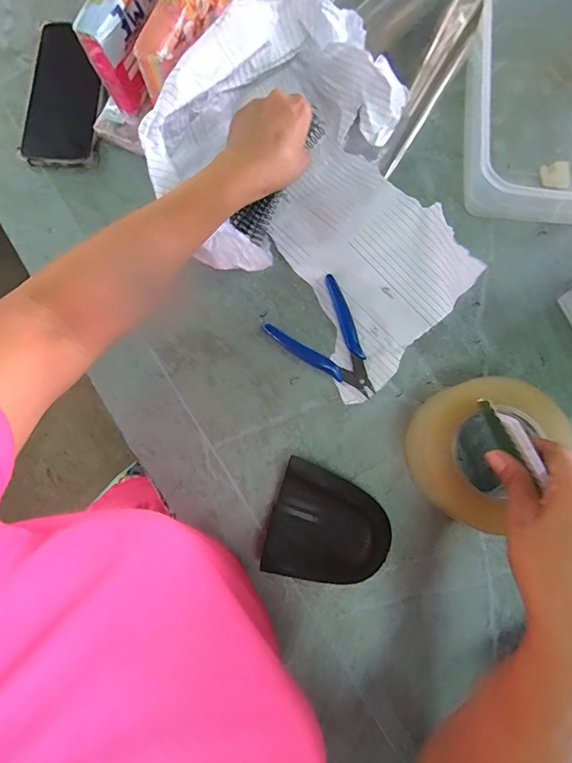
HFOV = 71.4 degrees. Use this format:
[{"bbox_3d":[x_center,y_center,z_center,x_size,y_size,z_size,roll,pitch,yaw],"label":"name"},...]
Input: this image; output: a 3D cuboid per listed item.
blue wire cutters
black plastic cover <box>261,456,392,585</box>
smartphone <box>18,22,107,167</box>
[{"bbox_3d":[0.045,-0.033,0.394,0.084,0.008,0.115,-35,82,-7],"label":"blue wire cutters"},{"bbox_3d":[0.039,0.133,0.360,0.104,0.022,0.094,19,79,2],"label":"black plastic cover"},{"bbox_3d":[-0.232,-0.304,0.421,0.083,0.013,0.160,2,85,5],"label":"smartphone"}]

